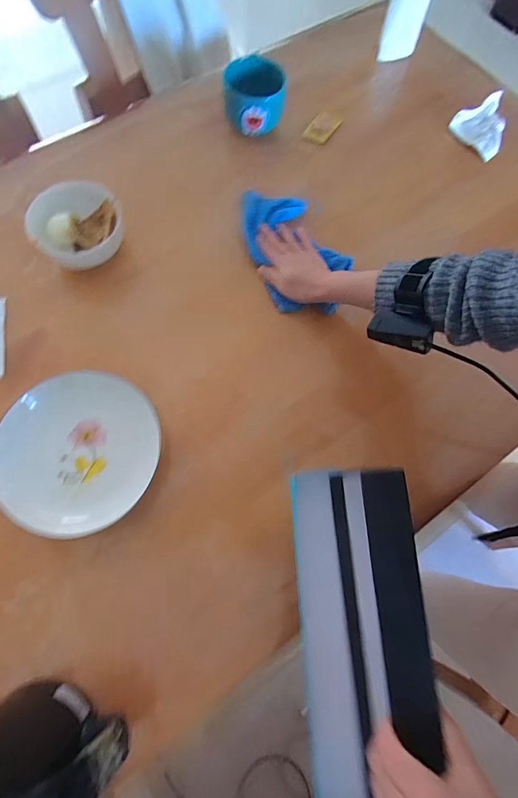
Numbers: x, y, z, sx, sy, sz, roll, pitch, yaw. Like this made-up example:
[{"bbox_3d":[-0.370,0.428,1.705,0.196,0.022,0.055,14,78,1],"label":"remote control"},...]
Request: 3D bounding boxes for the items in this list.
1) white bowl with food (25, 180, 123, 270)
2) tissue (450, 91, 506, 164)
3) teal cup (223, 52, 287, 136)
[{"bbox_3d":[-0.268,-0.251,0.594,0.130,0.052,0.121,1,70,-2],"label":"white bowl with food"},{"bbox_3d":[0.425,-0.503,0.738,0.114,0.022,0.101,-32,74,-13],"label":"tissue"},{"bbox_3d":[-0.009,-0.515,0.693,0.107,0.083,0.103,1,70,-2],"label":"teal cup"}]

